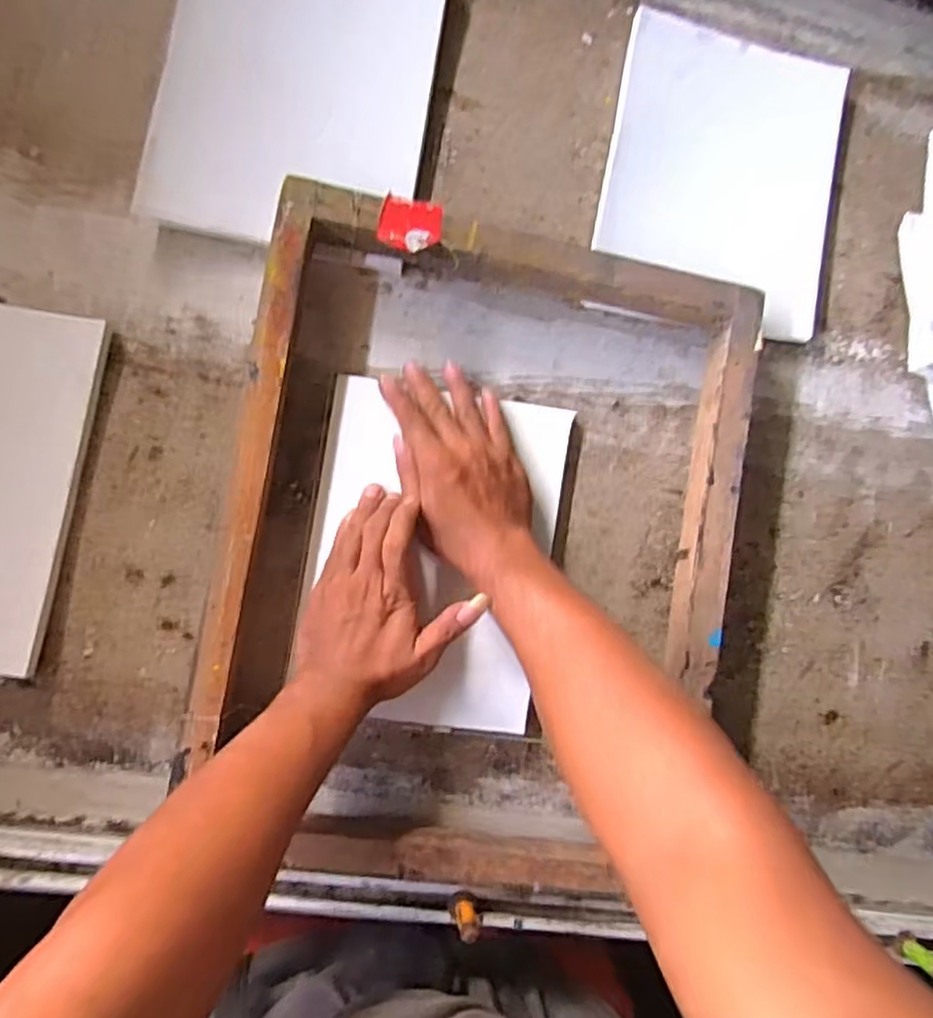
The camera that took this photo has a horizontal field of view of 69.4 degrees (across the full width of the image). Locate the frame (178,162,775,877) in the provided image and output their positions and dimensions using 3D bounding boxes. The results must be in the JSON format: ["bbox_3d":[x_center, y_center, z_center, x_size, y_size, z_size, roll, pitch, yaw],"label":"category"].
[{"bbox_3d":[0.014,0.028,0.546,0.403,0.058,0.507,10,87,-8],"label":"frame"}]

